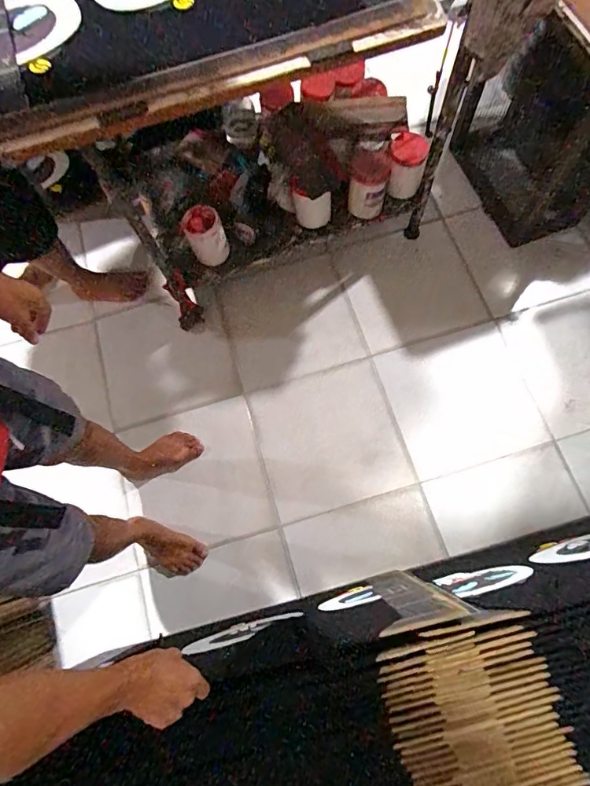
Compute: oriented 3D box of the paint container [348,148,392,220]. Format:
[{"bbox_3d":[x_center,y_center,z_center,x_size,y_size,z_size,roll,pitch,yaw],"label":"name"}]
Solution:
[{"bbox_3d":[0.209,-0.597,1.306,0.114,0.123,0.131,13,73,6],"label":"paint container"}]

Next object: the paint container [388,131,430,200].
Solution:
[{"bbox_3d":[0.312,-0.643,1.283,0.106,0.135,0.102,14,73,6],"label":"paint container"}]

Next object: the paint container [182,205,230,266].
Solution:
[{"bbox_3d":[-0.240,-0.427,1.248,0.109,0.155,0.104,-19,72,-4],"label":"paint container"}]

